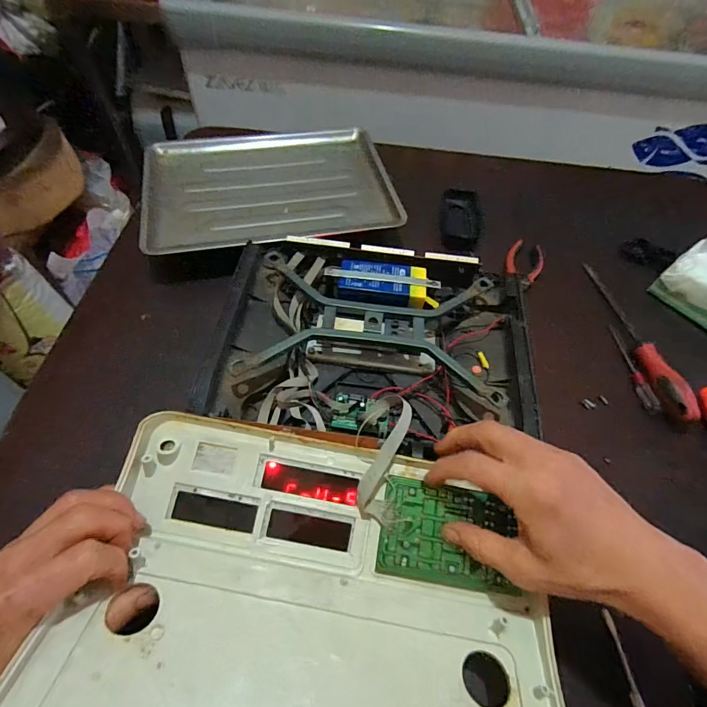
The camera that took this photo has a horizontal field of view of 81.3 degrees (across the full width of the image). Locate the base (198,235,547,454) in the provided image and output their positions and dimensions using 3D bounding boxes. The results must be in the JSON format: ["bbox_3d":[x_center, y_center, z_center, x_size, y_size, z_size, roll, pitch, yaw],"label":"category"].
[{"bbox_3d":[0.024,-0.014,0.442,0.328,0.054,0.272,7,57,0],"label":"base"}]

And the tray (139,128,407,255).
[{"bbox_3d":[-0.128,-0.256,0.613,0.337,0.039,0.289,-11,51,-10],"label":"tray"}]

